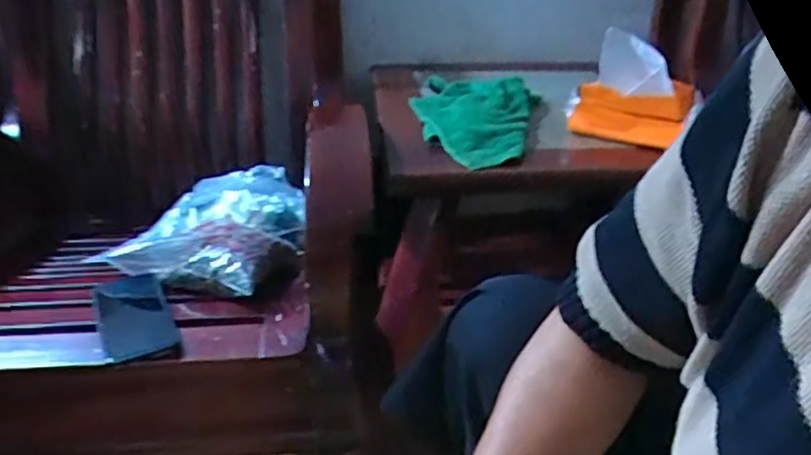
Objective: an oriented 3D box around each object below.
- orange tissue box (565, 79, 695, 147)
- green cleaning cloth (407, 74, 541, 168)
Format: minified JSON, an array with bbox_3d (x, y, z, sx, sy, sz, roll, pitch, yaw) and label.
[{"bbox_3d":[0.280,-0.148,0.825,0.145,0.067,0.028,7,26,13],"label":"orange tissue box"},{"bbox_3d":[0.091,-0.156,0.879,0.173,0.048,0.286,3,26,6],"label":"green cleaning cloth"}]

